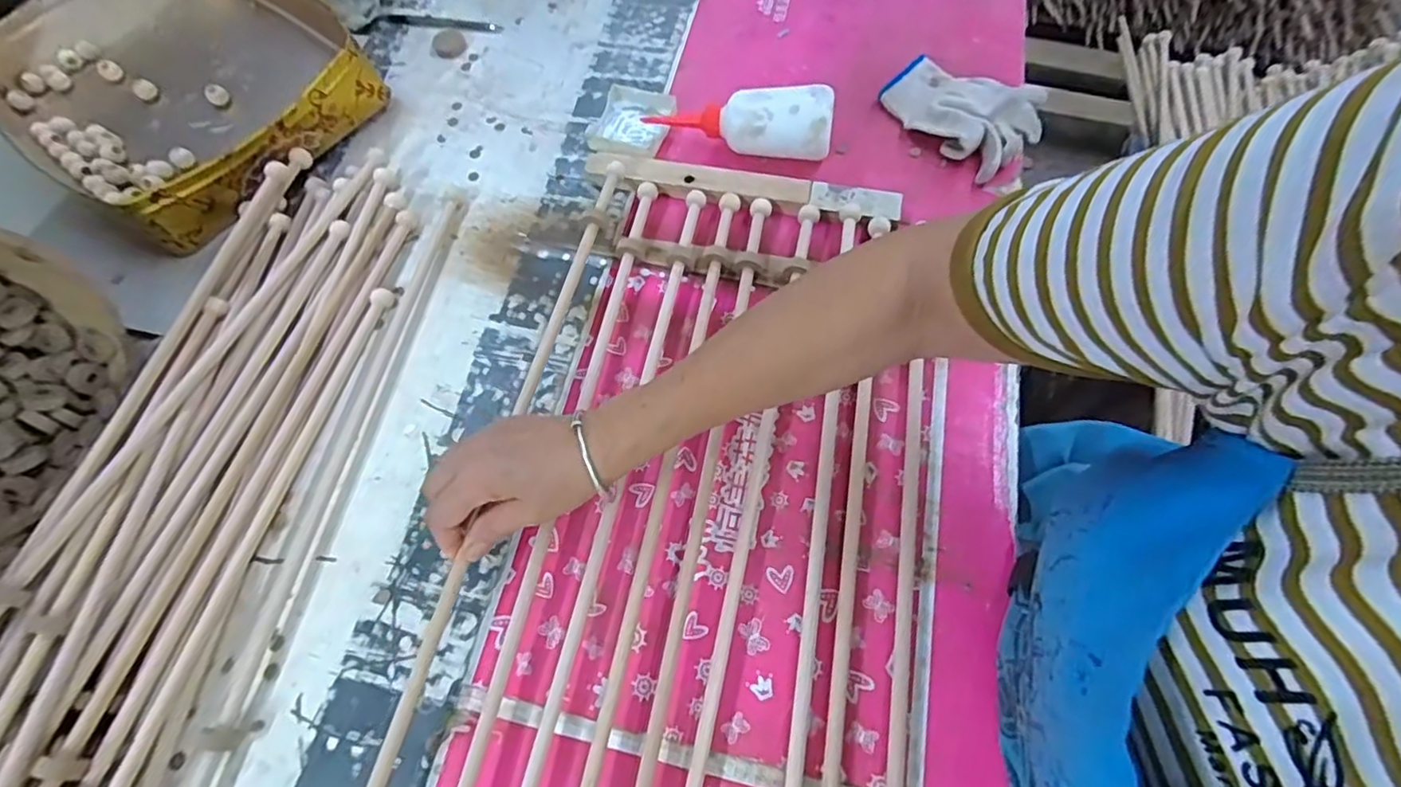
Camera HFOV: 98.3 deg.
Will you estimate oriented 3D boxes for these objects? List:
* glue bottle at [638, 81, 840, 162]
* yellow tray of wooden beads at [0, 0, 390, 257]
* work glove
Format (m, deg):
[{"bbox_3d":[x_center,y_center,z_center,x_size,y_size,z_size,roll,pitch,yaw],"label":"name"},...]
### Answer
[{"bbox_3d":[0.039,-0.263,0.587,0.183,0.059,0.062,12,66,21],"label":"glue bottle"},{"bbox_3d":[-0.545,-0.334,0.635,0.387,0.065,0.292,33,71,16],"label":"yellow tray of wooden beads"},{"bbox_3d":[0.260,-0.282,0.588,0.118,0.031,0.146,-37,69,-13],"label":"work glove"}]

